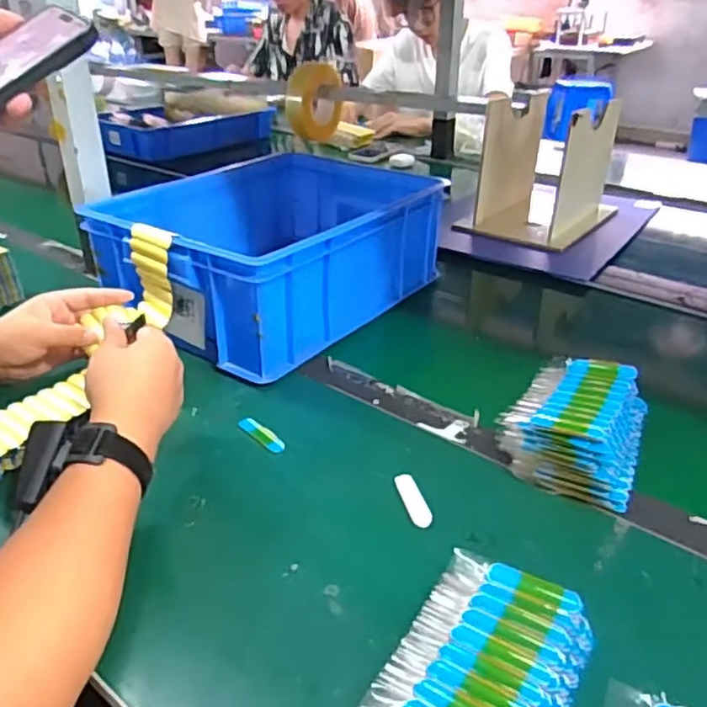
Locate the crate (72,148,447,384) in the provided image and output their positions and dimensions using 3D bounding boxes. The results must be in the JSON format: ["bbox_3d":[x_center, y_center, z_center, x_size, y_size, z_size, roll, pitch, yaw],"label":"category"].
[{"bbox_3d":[-0.091,-0.152,0.854,0.291,0.133,0.411,18,37,29],"label":"crate"}]

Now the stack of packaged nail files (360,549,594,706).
[{"bbox_3d":[0.076,0.190,0.388,0.097,0.044,0.150,19,38,30],"label":"stack of packaged nail files"}]

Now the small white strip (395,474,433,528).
[{"bbox_3d":[0.049,0.120,0.537,0.018,0.004,0.060,-9,33,-11],"label":"small white strip"}]

